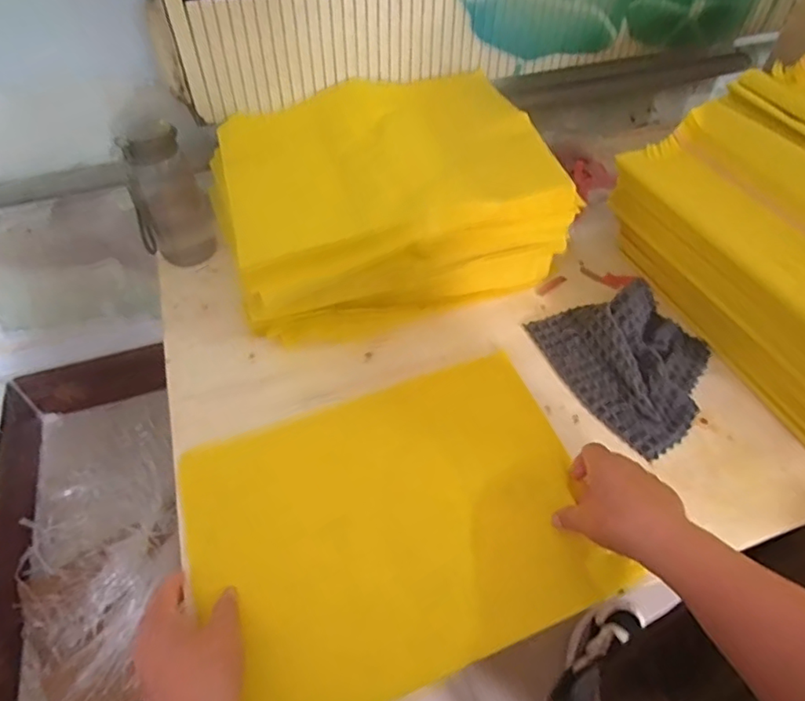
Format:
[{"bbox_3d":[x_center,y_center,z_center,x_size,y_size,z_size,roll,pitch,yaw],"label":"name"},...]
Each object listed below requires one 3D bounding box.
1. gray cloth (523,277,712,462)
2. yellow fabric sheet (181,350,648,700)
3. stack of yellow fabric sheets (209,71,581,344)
[{"bbox_3d":[0.249,0.002,0.593,0.164,0.037,0.193,-24,54,-19],"label":"gray cloth"},{"bbox_3d":[-0.008,0.151,0.491,0.340,0.057,0.247,-15,52,-12],"label":"yellow fabric sheet"},{"bbox_3d":[-0.023,-0.183,0.674,0.360,0.144,0.280,-16,52,-13],"label":"stack of yellow fabric sheets"}]

